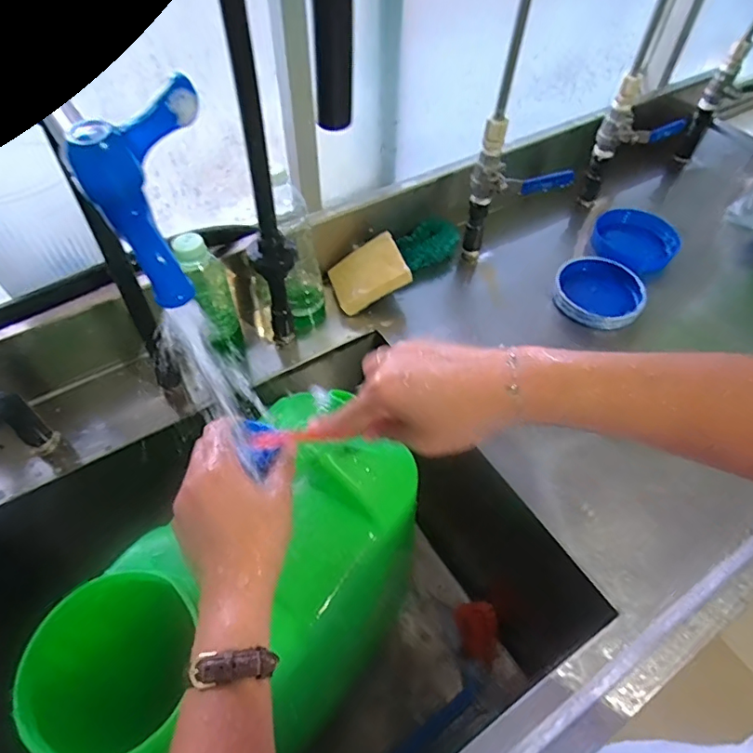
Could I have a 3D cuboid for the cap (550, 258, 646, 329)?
[{"bbox_3d":[0.309,-0.124,0.735,0.114,0.032,0.127,28,57,9],"label":"cap"}]

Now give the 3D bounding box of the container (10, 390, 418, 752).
[{"bbox_3d":[-0.090,0.158,0.404,0.182,0.135,0.301,33,58,23],"label":"container"}]

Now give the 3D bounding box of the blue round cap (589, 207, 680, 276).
[{"bbox_3d":[0.392,-0.209,0.807,0.117,0.033,0.117,0,51,-1],"label":"blue round cap"}]

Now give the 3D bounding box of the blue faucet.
[{"bbox_3d":[-0.104,-0.086,0.262,0.062,0.086,0.039,-28,57,-21],"label":"blue faucet"}]

